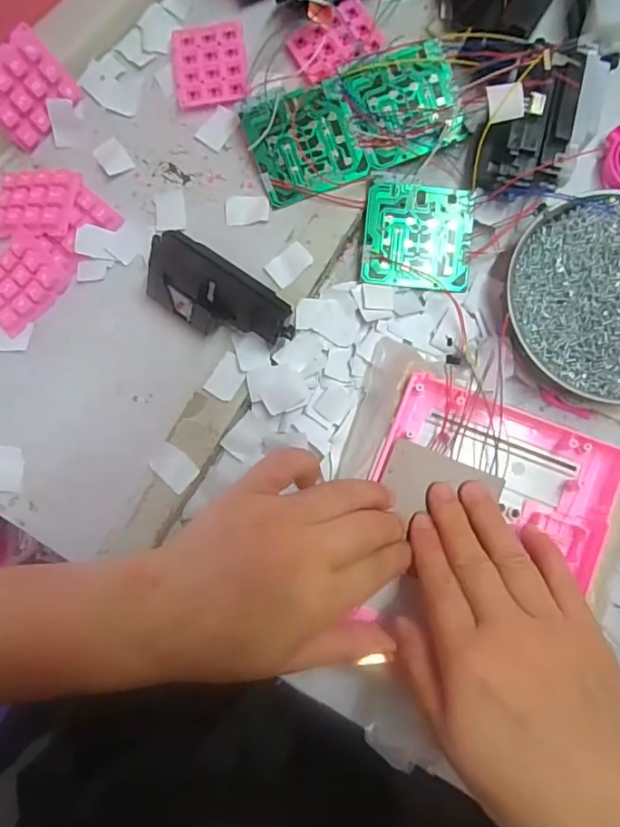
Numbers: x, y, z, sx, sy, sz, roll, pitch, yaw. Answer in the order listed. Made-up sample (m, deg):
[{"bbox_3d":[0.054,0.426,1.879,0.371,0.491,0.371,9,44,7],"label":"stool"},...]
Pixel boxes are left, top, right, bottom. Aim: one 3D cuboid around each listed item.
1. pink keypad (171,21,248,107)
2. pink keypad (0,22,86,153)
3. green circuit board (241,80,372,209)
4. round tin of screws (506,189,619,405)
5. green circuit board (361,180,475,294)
[{"bbox_3d":[-0.069,-0.244,0.365,0.050,0.006,0.056,-7,84,2],"label":"pink keypad"},{"bbox_3d":[-0.191,-0.217,0.351,0.060,0.049,0.009,-49,46,-2],"label":"pink keypad"},{"bbox_3d":[-0.003,-0.182,0.351,0.069,0.004,0.066,-20,97,-2],"label":"green circuit board"},{"bbox_3d":[0.196,-0.075,0.338,0.133,0.022,0.127,0,84,3],"label":"round tin of screws"},{"bbox_3d":[0.073,-0.119,0.350,0.072,0.004,0.068,5,93,-2],"label":"green circuit board"}]

